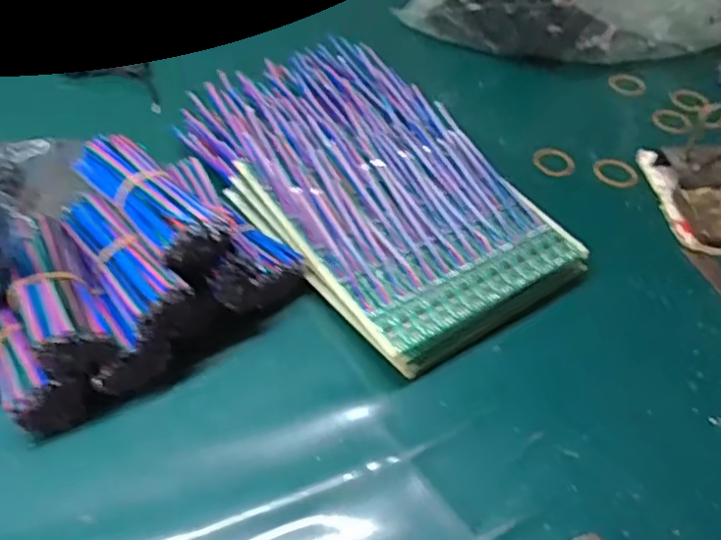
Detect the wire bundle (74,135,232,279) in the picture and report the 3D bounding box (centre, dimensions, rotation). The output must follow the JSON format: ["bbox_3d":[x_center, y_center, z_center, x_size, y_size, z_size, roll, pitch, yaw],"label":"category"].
[{"bbox_3d":[-0.123,-0.040,0.375,0.103,0.031,0.038,34,52,24],"label":"wire bundle"}]

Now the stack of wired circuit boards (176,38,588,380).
[{"bbox_3d":[0.004,-0.069,0.478,0.170,0.044,0.291,-26,54,-28],"label":"stack of wired circuit boards"}]

